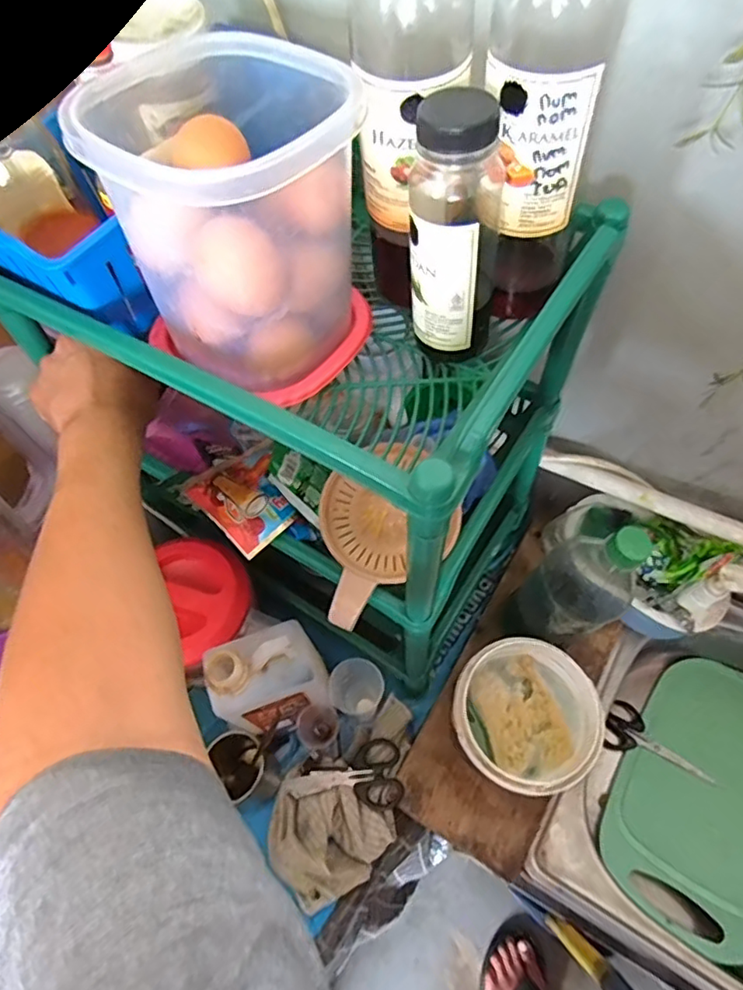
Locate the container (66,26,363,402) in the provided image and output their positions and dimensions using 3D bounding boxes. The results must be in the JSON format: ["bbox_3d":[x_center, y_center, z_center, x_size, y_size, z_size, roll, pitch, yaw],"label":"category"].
[{"bbox_3d":[-0.076,-0.159,0.359,0.130,0.145,0.141,-1,60,2],"label":"container"}]

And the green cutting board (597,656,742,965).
[{"bbox_3d":[0.428,0.368,0.735,0.204,0.014,0.309,26,67,26],"label":"green cutting board"}]

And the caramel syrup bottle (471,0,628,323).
[{"bbox_3d":[0.092,-0.201,0.330,0.062,0.225,0.054,14,61,10],"label":"caramel syrup bottle"}]

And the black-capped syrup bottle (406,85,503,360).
[{"bbox_3d":[0.047,-0.147,0.347,0.050,0.143,0.048,-3,60,1],"label":"black-capped syrup bottle"}]

